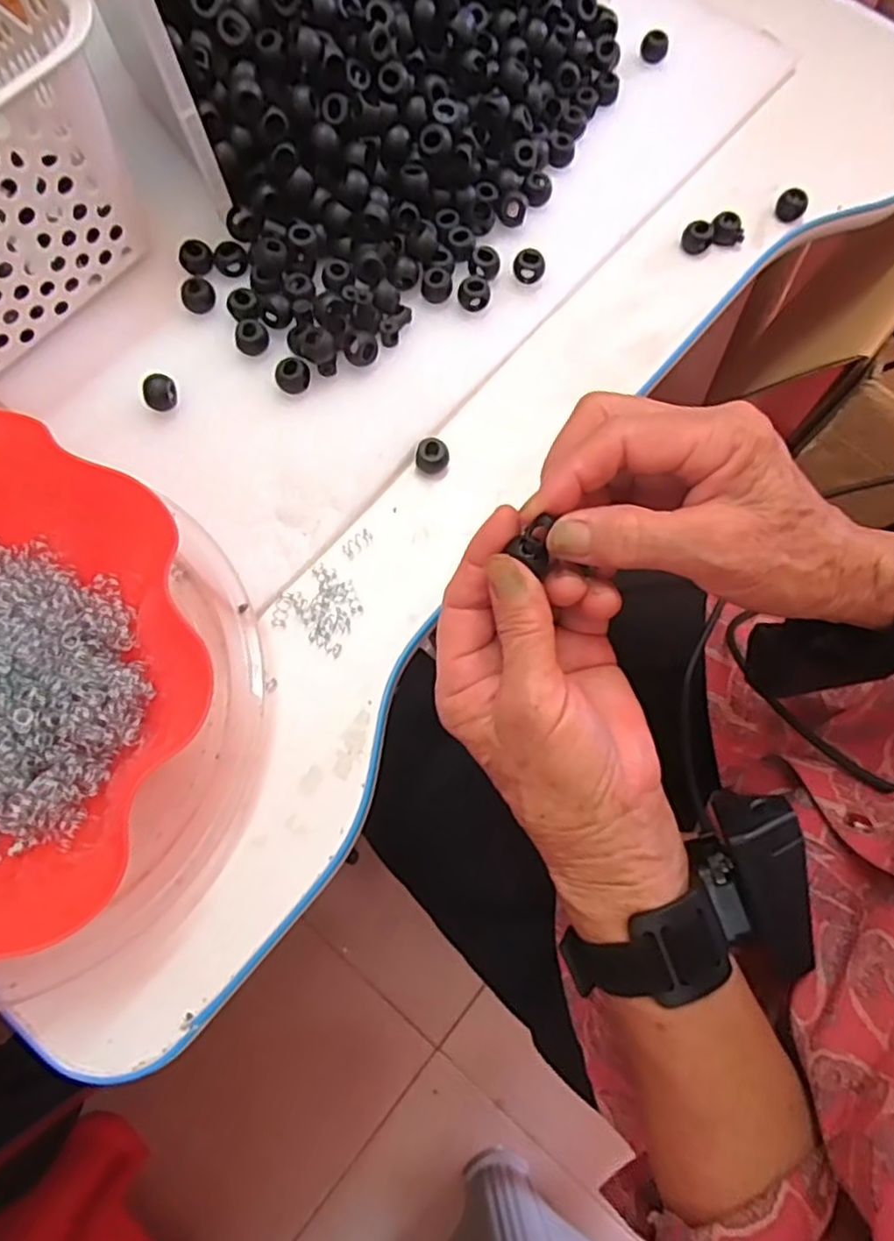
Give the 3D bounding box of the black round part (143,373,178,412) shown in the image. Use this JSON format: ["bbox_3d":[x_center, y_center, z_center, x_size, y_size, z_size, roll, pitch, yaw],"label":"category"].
[{"bbox_3d":[-0.145,-0.115,0.348,0.013,0.014,0.014,1,72,-2],"label":"black round part"}]

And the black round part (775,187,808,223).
[{"bbox_3d":[0.212,-0.255,0.420,0.017,0.013,0.016,1,72,-2],"label":"black round part"}]

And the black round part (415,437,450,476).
[{"bbox_3d":[-0.007,-0.085,0.356,0.017,0.012,0.016,1,72,-2],"label":"black round part"}]

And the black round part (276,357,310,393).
[{"bbox_3d":[-0.080,-0.127,0.357,0.016,0.011,0.015,1,72,-2],"label":"black round part"}]

